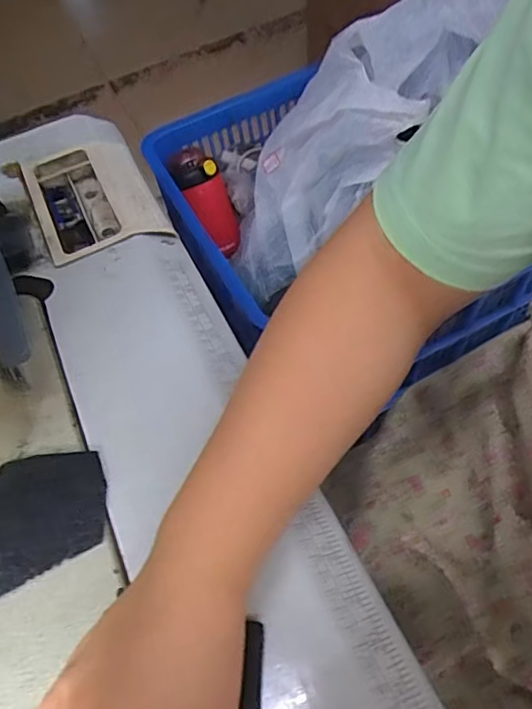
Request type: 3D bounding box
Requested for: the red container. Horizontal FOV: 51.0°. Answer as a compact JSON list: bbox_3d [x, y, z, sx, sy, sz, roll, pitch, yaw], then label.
[{"bbox_3d":[-0.083,-0.216,0.801,0.072,0.153,0.062,-43,31,-23],"label":"red container"}]

